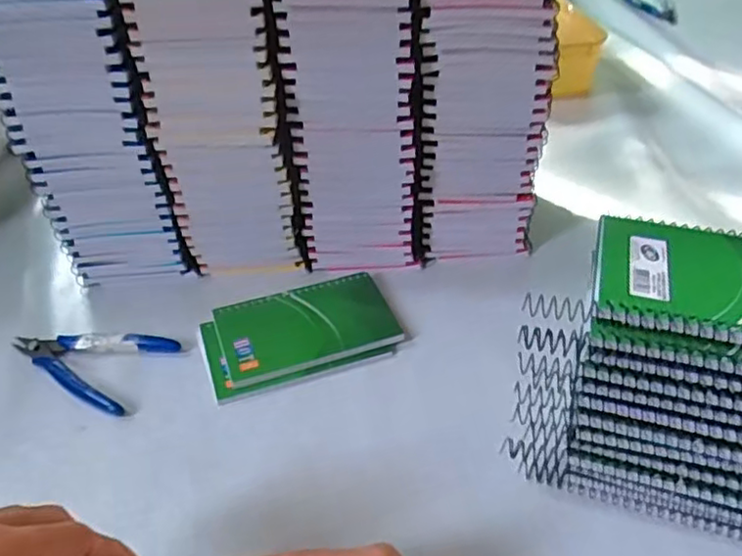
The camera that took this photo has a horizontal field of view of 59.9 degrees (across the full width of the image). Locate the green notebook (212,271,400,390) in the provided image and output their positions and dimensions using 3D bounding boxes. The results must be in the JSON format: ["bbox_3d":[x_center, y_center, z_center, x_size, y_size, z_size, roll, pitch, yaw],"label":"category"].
[{"bbox_3d":[-0.049,0.034,0.491,0.127,0.006,0.077,-15,49,-12],"label":"green notebook"}]

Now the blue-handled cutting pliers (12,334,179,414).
[{"bbox_3d":[-0.207,0.055,0.476,0.110,0.008,0.068,17,45,19],"label":"blue-handled cutting pliers"}]

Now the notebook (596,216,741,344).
[{"bbox_3d":[0.190,0.000,0.325,0.142,0.009,0.092,11,44,14],"label":"notebook"}]

